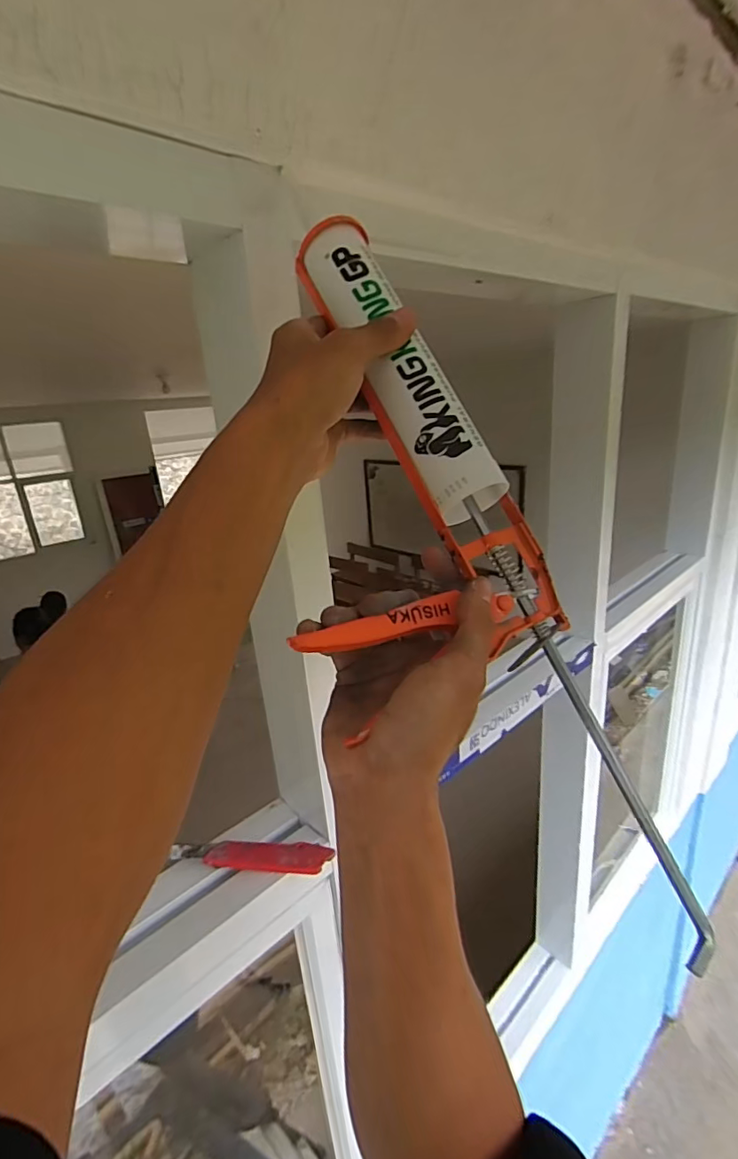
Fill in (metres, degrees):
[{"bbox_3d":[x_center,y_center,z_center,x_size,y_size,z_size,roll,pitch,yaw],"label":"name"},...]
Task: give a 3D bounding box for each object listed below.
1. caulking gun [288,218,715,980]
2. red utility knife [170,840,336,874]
[{"bbox_3d":[0.031,-0.014,0.287,0.149,0.465,0.050,-17,-12,-31],"label":"caulking gun"},{"bbox_3d":[-0.127,0.298,0.544,0.171,0.024,0.025,-4,19,3],"label":"red utility knife"}]

